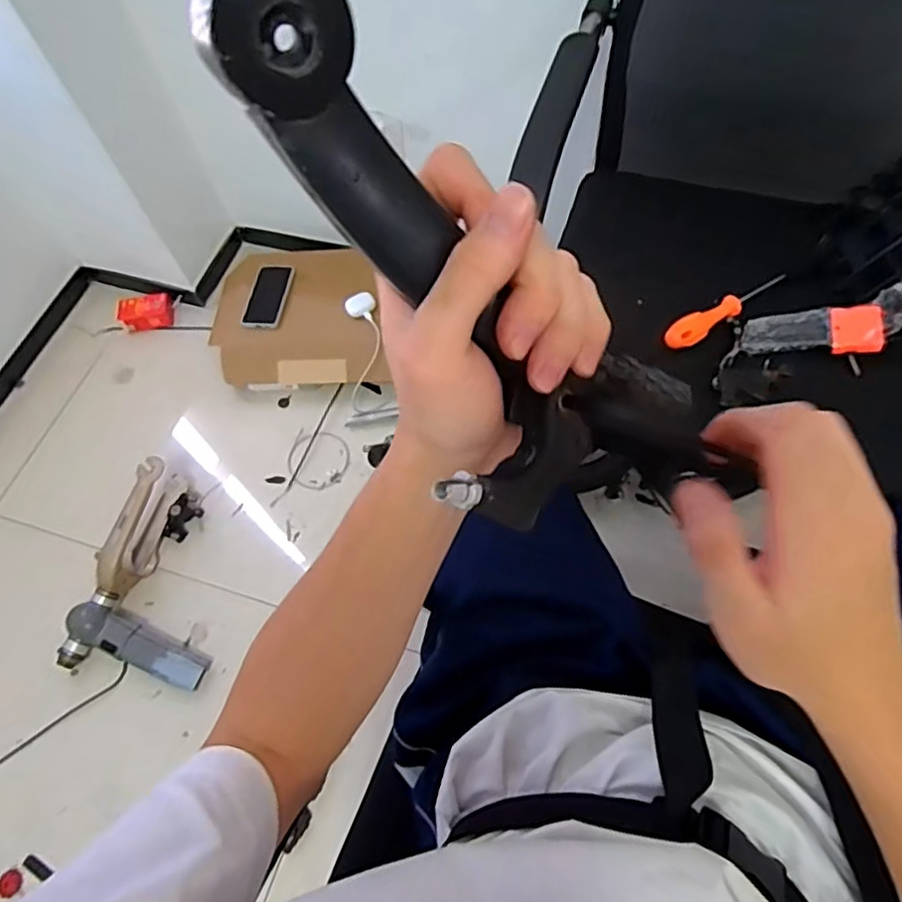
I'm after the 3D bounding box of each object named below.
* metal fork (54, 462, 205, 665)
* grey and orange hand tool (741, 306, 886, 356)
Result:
[{"bbox_3d":[-0.561,0.189,1.110,0.074,0.130,0.357,17,64,13],"label":"metal fork"},{"bbox_3d":[0.415,-0.137,0.746,0.141,0.022,0.053,-1,61,22],"label":"grey and orange hand tool"}]

